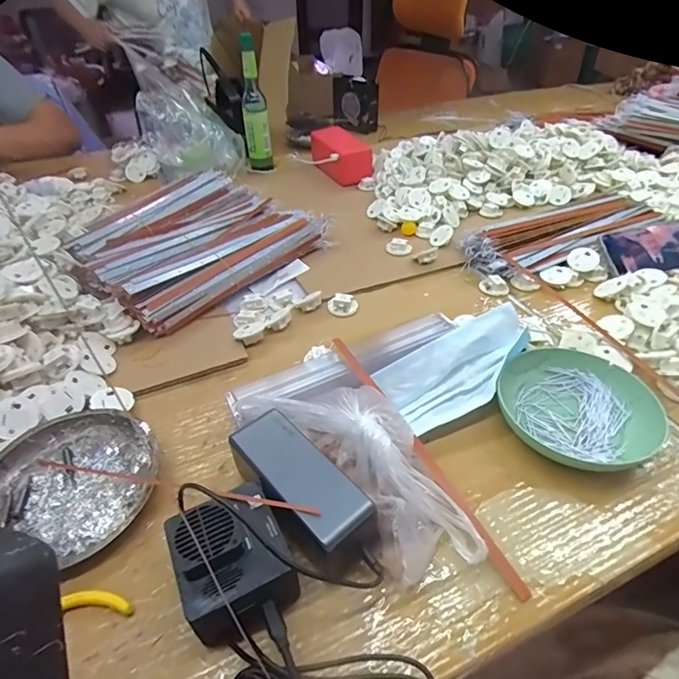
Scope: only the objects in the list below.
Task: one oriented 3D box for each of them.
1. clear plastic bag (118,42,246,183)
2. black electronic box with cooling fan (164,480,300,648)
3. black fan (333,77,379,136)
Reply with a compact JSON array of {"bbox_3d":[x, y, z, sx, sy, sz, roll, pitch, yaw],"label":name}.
[{"bbox_3d":[-0.296,-0.392,0.849,0.187,0.149,0.132,3,41,5],"label":"clear plastic bag"},{"bbox_3d":[-0.075,0.153,0.311,0.073,0.061,0.082,-23,46,-24],"label":"black electronic box with cooling fan"},{"bbox_3d":[0.037,-0.599,1.137,0.125,0.126,0.034,11,35,26],"label":"black fan"}]

